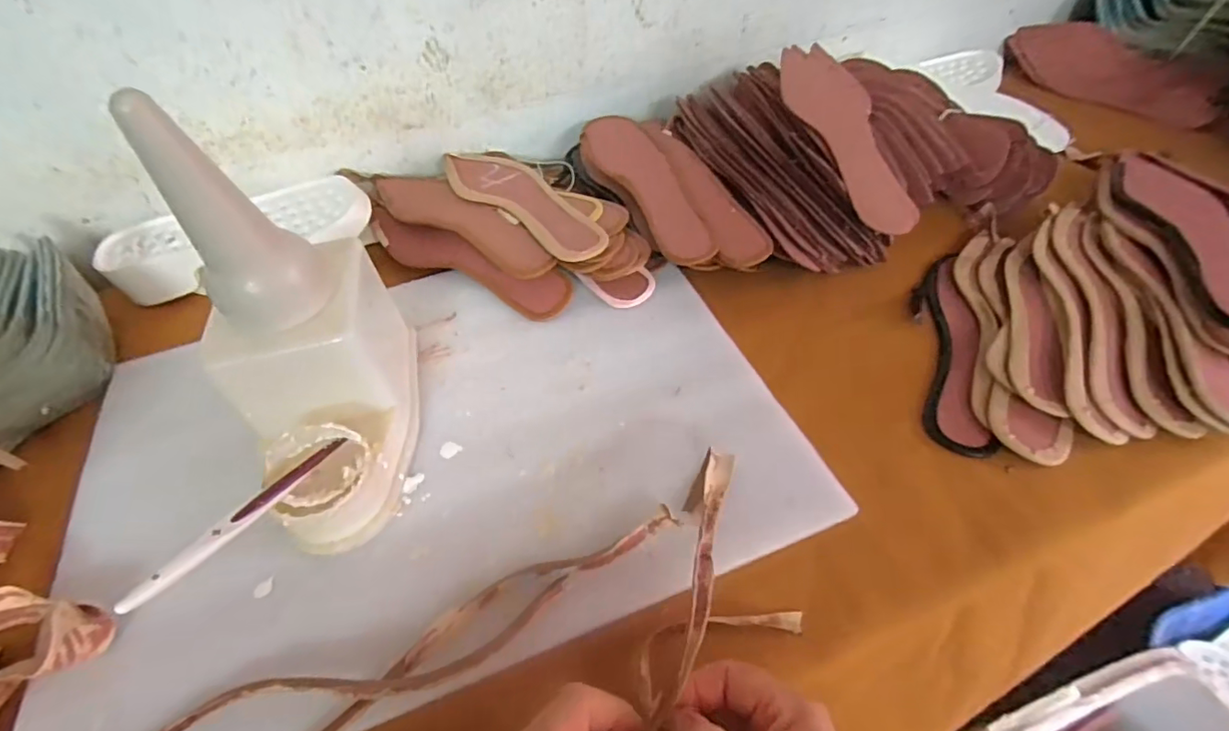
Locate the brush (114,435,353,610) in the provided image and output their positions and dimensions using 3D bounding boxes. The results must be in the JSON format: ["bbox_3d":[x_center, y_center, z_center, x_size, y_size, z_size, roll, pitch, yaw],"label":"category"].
[{"bbox_3d":[-0.220,0.088,0.330,0.012,0.012,0.144,12,30,14],"label":"brush"}]

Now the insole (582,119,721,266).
[{"bbox_3d":[0.031,-0.185,0.564,0.068,0.008,0.240,-23,59,-4],"label":"insole"}]

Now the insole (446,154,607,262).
[{"bbox_3d":[-0.095,-0.167,0.555,0.076,0.013,0.242,-32,54,-21],"label":"insole"}]

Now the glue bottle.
[{"bbox_3d":[-0.198,-0.017,0.343,0.125,0.231,0.161,-27,53,-18],"label":"glue bottle"}]

